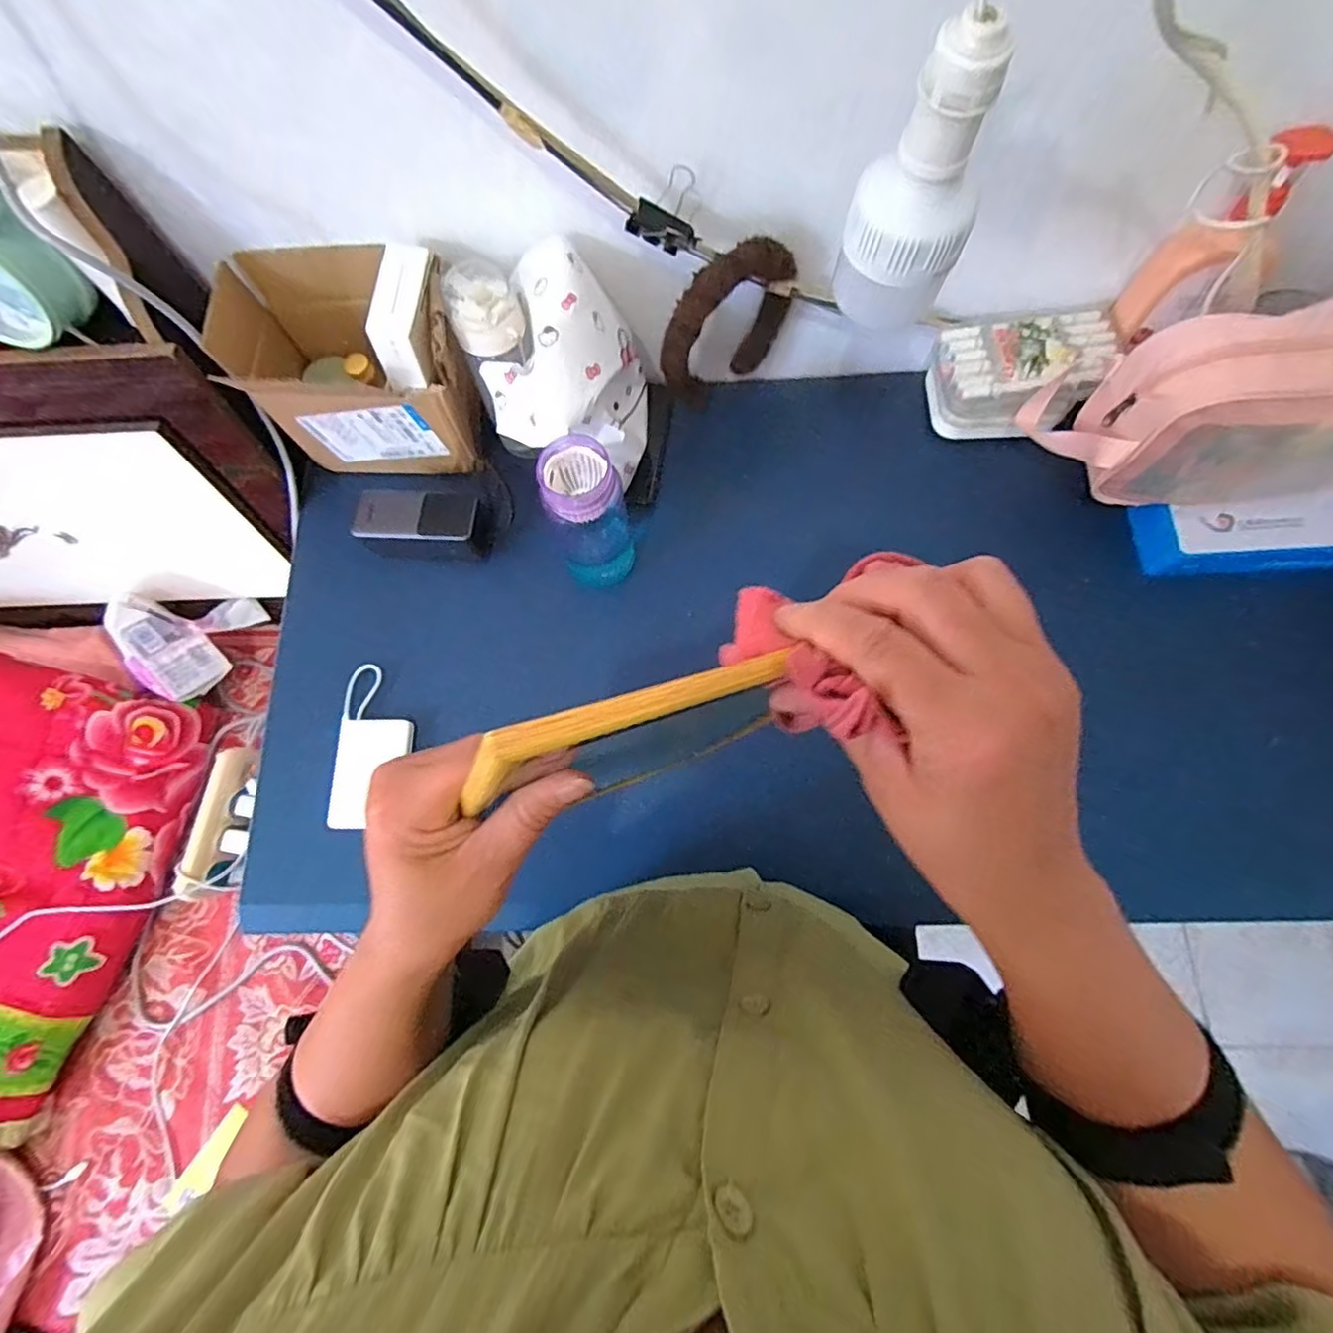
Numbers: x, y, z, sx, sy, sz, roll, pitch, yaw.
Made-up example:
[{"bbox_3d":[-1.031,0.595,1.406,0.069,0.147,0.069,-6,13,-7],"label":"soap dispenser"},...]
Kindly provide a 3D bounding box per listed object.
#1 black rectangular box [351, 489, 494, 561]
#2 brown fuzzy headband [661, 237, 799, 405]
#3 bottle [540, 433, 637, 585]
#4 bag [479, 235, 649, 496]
[{"bbox_3d":[-0.254,-0.147,0.637,0.136,0.035,0.063,4,73,4],"label":"black rectangular box"},{"bbox_3d":[0.062,-0.331,0.593,0.141,0.166,0.043,-43,76,-10],"label":"brown fuzzy headband"},{"bbox_3d":[-0.072,-0.140,0.577,0.071,0.158,0.066,-13,73,-2],"label":"bottle"},{"bbox_3d":[-0.088,-0.272,0.574,0.133,0.146,0.165,-1,73,2],"label":"bag"}]

